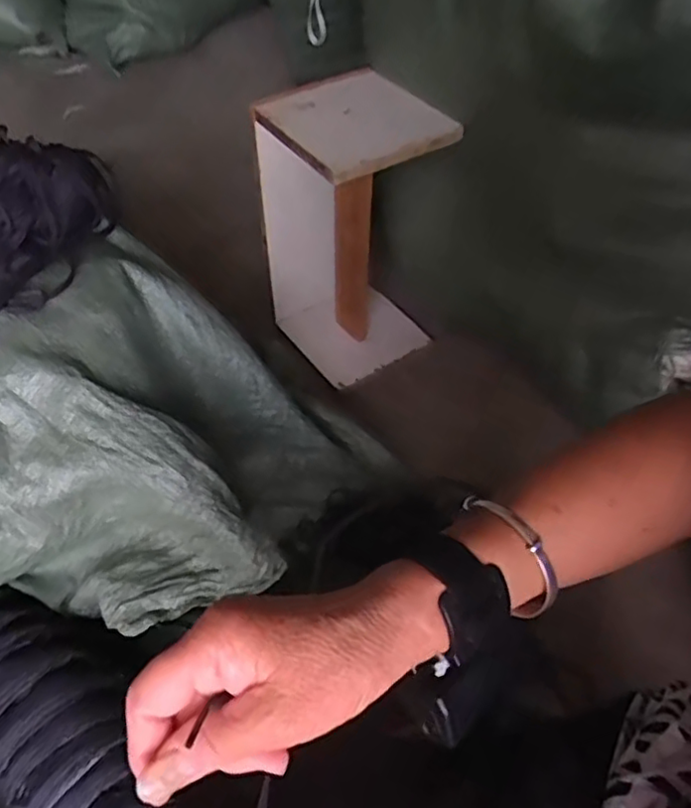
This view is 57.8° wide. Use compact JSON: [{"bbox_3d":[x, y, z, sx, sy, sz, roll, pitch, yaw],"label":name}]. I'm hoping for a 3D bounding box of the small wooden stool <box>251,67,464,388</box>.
[{"bbox_3d":[0.008,-0.244,0.995,0.212,0.435,0.232,38,59,26],"label":"small wooden stool"}]

